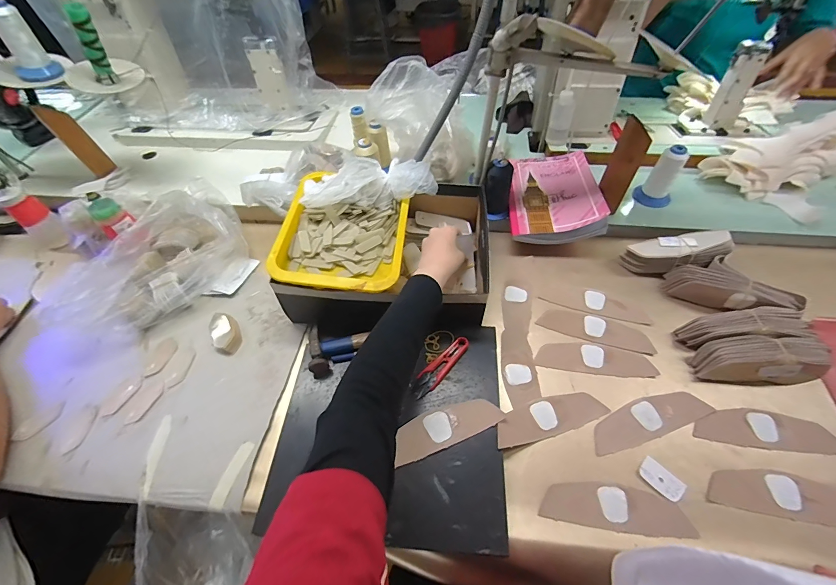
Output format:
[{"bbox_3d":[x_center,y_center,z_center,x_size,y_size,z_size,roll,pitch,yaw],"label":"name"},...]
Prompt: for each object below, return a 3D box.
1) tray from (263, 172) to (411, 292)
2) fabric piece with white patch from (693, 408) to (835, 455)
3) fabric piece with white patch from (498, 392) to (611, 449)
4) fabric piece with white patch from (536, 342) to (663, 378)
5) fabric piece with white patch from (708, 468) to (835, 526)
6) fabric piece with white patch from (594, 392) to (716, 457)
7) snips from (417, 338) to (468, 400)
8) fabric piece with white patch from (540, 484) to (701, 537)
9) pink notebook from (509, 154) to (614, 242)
[{"bbox_3d":[-0.118,-0.095,0.583,0.193,0.056,0.227,3,54,5],"label":"tray"},{"bbox_3d":[0.471,0.186,0.484,0.173,0.008,0.052,4,55,6],"label":"fabric piece with white patch"},{"bbox_3d":[0.185,0.176,0.506,0.167,0.014,0.051,-11,55,-13],"label":"fabric piece with white patch"},{"bbox_3d":[0.276,0.103,0.555,0.172,0.004,0.049,7,55,8],"label":"fabric piece with white patch"},{"bbox_3d":[0.457,0.251,0.440,0.170,0.004,0.051,5,57,10],"label":"fabric piece with white patch"},{"bbox_3d":[0.325,0.179,0.503,0.173,0.004,0.052,-18,58,-6],"label":"fabric piece with white patch"},{"bbox_3d":[0.037,0.108,0.529,0.111,0.009,0.030,-40,62,-23],"label":"snips"},{"bbox_3d":[0.243,0.269,0.443,0.171,0.005,0.050,2,53,7],"label":"fabric piece with white patch"},{"bbox_3d":[0.269,-0.198,0.714,0.169,0.043,0.249,-1,51,15],"label":"pink notebook"}]

